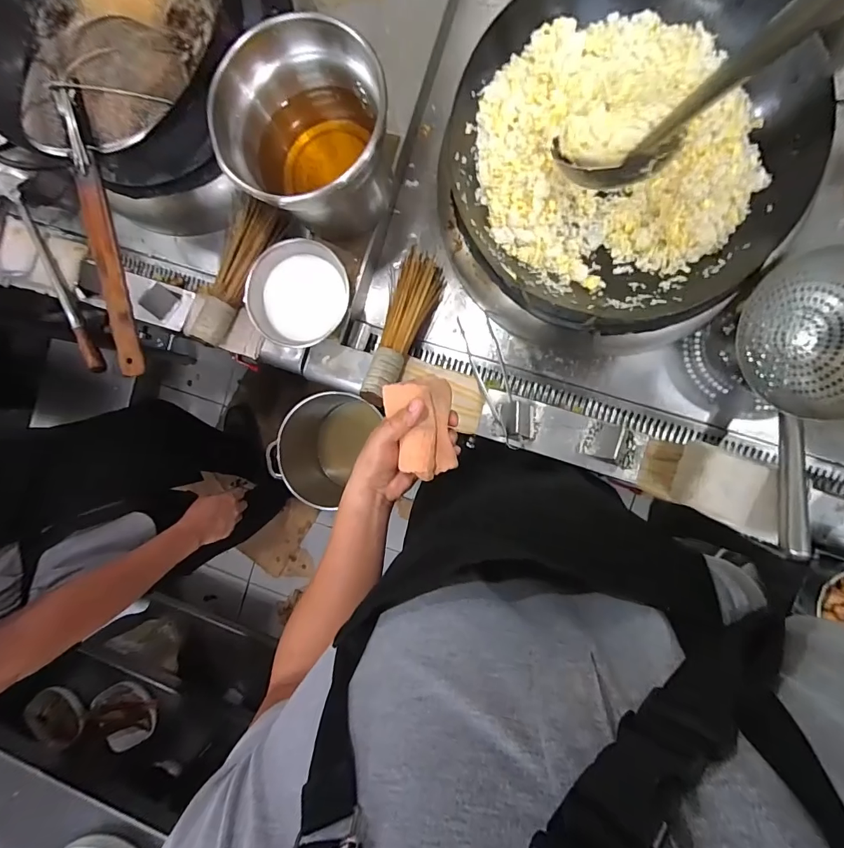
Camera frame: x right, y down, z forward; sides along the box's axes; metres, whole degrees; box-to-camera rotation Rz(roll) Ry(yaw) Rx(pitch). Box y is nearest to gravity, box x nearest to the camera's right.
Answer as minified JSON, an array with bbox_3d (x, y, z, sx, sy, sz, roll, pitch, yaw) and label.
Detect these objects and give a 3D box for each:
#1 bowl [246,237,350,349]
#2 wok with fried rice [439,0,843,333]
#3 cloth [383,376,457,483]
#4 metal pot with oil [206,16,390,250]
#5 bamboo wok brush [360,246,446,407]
[{"bbox_3d":[-0.197,-0.214,0.701,0.163,0.076,0.155,-2,90,7],"label":"bowl"},{"bbox_3d":[0.252,-0.342,0.560,0.399,0.129,0.421,0,90,7],"label":"wok with fried rice"},{"bbox_3d":[0.003,0.002,0.460,0.072,0.051,0.106,-18,88,7],"label":"cloth"},{"bbox_3d":[-0.160,-0.397,0.631,0.199,0.241,0.187,0,90,7],"label":"metal pot with oil"},{"bbox_3d":[-0.035,-0.160,0.714,0.075,0.045,0.270,18,76,6],"label":"bamboo wok brush"}]

